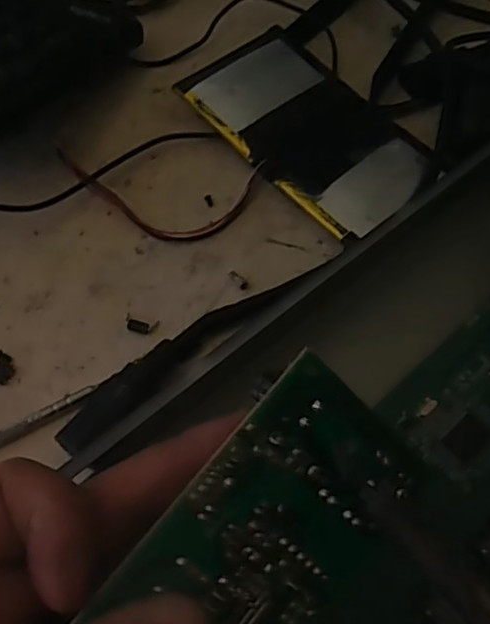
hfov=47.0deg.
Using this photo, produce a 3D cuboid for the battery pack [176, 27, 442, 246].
[{"bbox_3d":[0.039,-0.104,0.315,0.086,0.016,0.135,-38,70,-20],"label":"battery pack"}]

